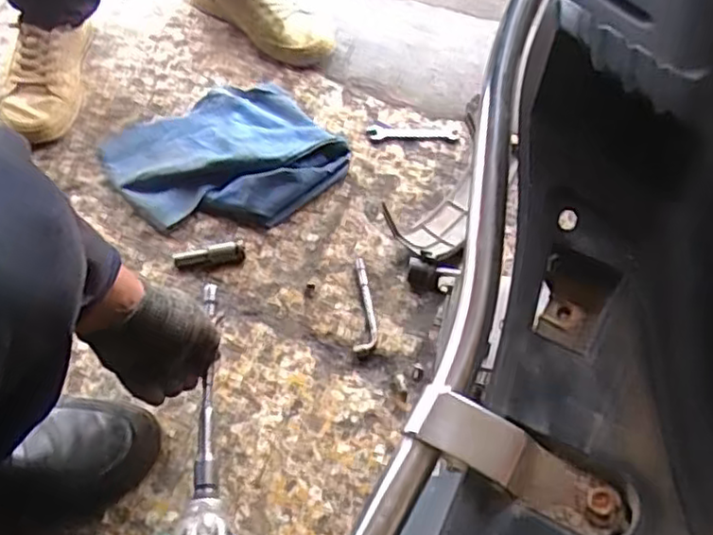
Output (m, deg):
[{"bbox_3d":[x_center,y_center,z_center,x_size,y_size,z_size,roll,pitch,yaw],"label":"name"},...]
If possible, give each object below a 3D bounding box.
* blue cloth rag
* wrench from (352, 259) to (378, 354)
[{"bbox_3d":[-0.162,-0.141,0.801,0.250,0.053,0.232,-26,60,-18],"label":"blue cloth rag"},{"bbox_3d":[0.010,0.038,0.709,0.023,0.008,0.110,2,57,0],"label":"wrench"}]

